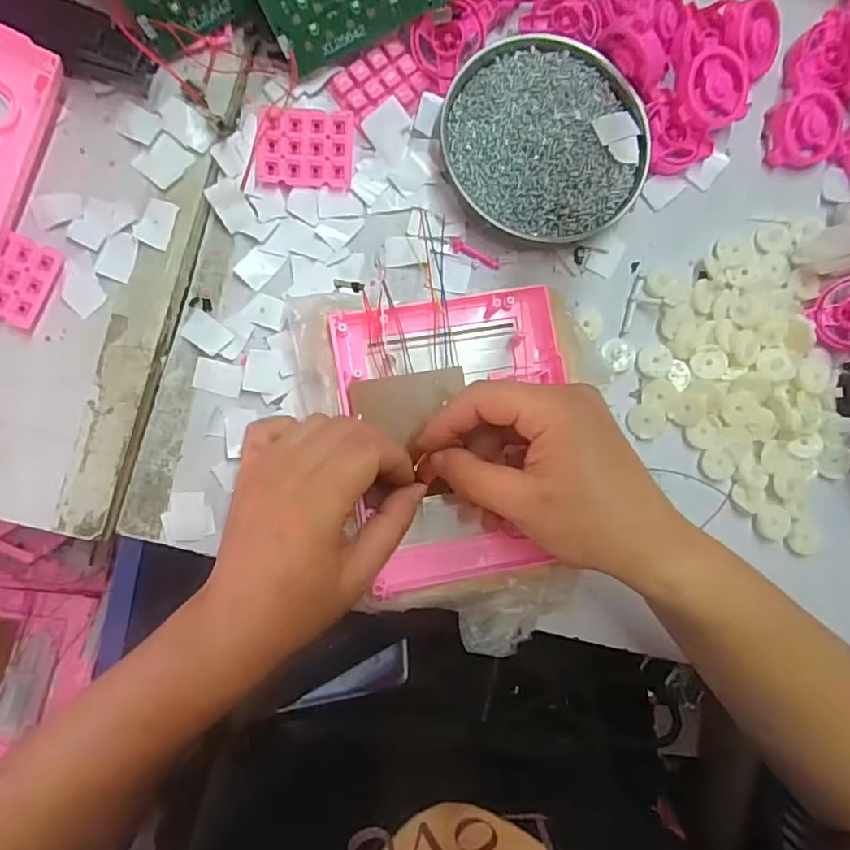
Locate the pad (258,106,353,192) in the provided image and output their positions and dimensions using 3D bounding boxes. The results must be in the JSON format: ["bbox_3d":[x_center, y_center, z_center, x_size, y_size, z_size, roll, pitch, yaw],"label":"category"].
[{"bbox_3d":[-0.077,-0.179,0.364,0.059,0.006,0.048,1,87,-5],"label":"pad"}]

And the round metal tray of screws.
[{"bbox_3d":[0.079,-0.187,0.374,0.134,0.020,0.121,40,85,-2],"label":"round metal tray of screws"}]

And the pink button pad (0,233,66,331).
[{"bbox_3d":[-0.236,-0.084,0.331,0.030,0.009,0.050,21,86,-4],"label":"pink button pad"}]

